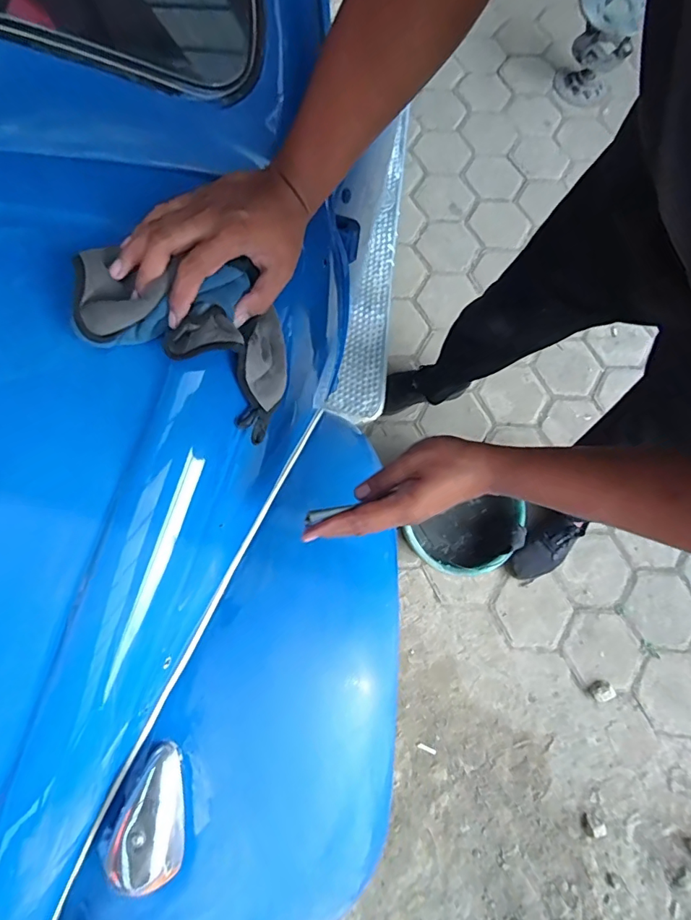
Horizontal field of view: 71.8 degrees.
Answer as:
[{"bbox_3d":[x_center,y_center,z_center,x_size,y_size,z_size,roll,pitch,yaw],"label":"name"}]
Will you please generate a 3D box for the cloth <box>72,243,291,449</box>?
[{"bbox_3d":[-0.149,-0.130,0.488,0.196,0.119,0.119,23,75,5],"label":"cloth"}]

